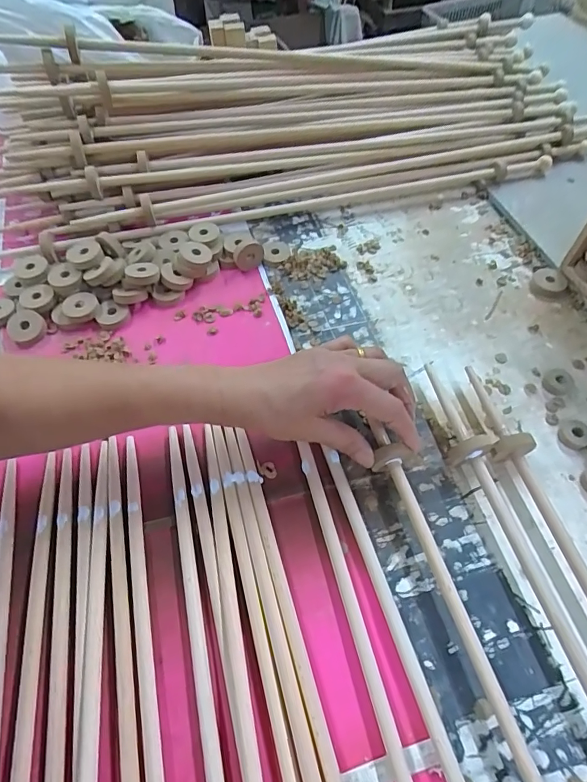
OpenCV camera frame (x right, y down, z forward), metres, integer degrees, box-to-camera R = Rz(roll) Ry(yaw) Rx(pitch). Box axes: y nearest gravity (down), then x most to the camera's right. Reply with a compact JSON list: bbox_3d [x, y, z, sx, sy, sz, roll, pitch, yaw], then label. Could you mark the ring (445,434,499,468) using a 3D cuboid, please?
[{"bbox_3d":[0.146,0.050,0.364,0.033,0.036,0.012,-10,58,-5],"label":"ring"}]

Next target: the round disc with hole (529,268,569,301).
[{"bbox_3d":[0.280,-0.117,0.485,0.036,0.010,0.041,22,61,15],"label":"round disc with hole"}]

